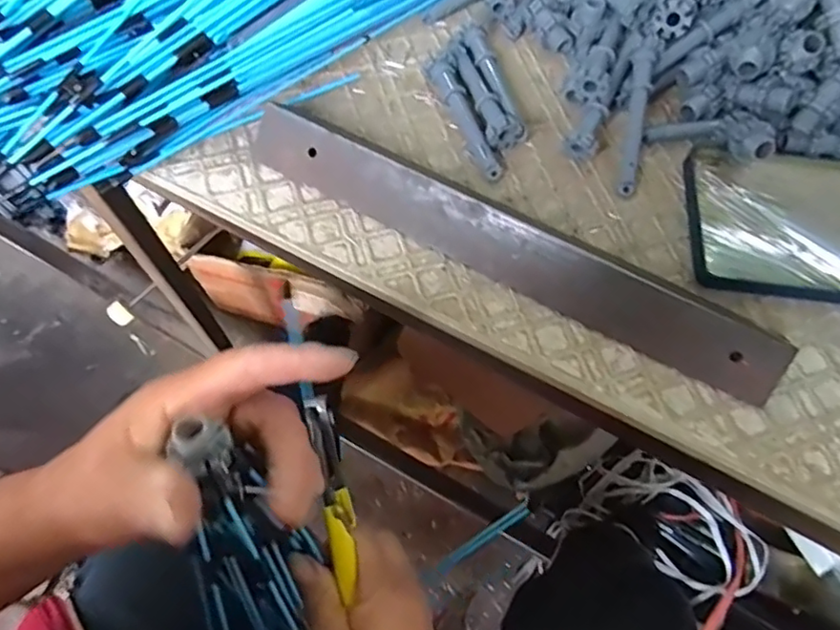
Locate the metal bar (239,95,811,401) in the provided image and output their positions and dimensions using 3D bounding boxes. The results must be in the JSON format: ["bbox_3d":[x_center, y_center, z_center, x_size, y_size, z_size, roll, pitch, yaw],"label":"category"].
[{"bbox_3d":[0.048,-0.048,0.325,0.309,0.030,0.048,27,68,10],"label":"metal bar"}]

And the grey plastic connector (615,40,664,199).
[{"bbox_3d":[0.133,-0.120,0.356,0.015,0.013,0.094,11,86,3],"label":"grey plastic connector"}]

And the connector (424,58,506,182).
[{"bbox_3d":[0.029,-0.124,0.367,0.017,0.015,0.091,-23,69,-12],"label":"connector"}]

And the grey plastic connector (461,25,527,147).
[{"bbox_3d":[0.049,-0.151,0.379,0.015,0.018,0.092,-17,68,-9],"label":"grey plastic connector"}]

